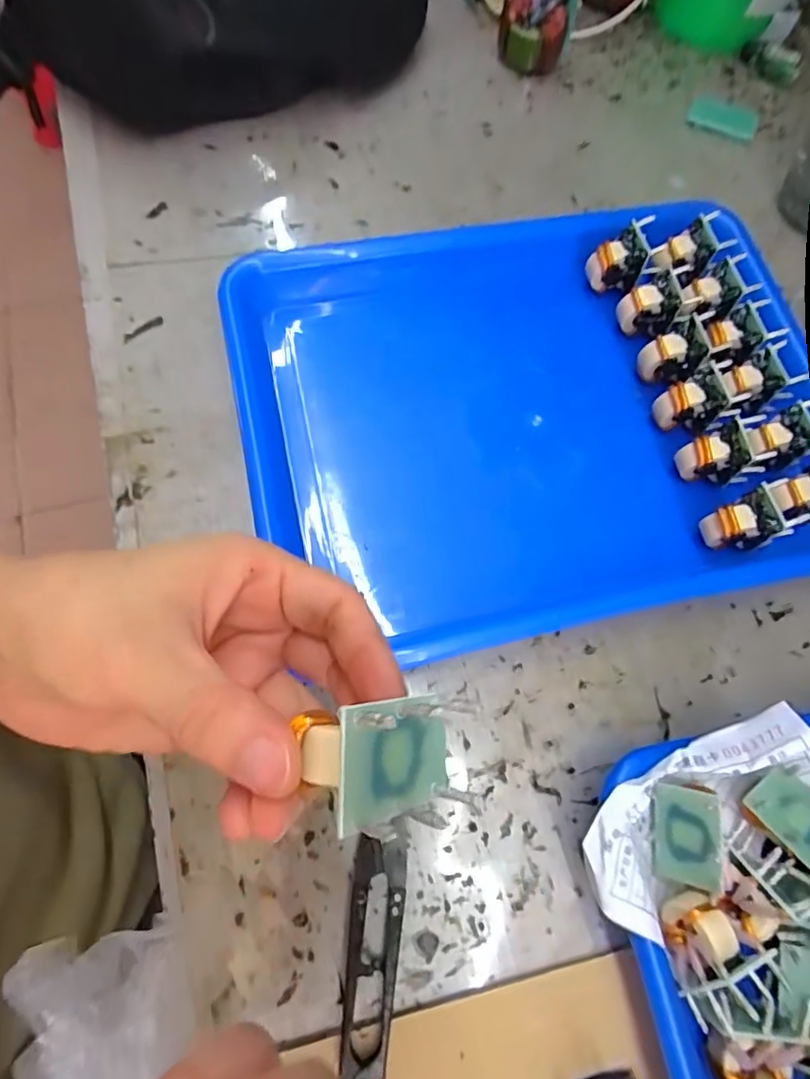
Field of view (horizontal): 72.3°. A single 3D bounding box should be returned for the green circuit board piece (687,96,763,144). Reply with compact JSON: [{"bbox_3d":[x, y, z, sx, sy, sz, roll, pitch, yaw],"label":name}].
[{"bbox_3d":[0.244,-0.324,0.425,0.053,0.004,0.033,21,72,5],"label":"green circuit board piece"}]

